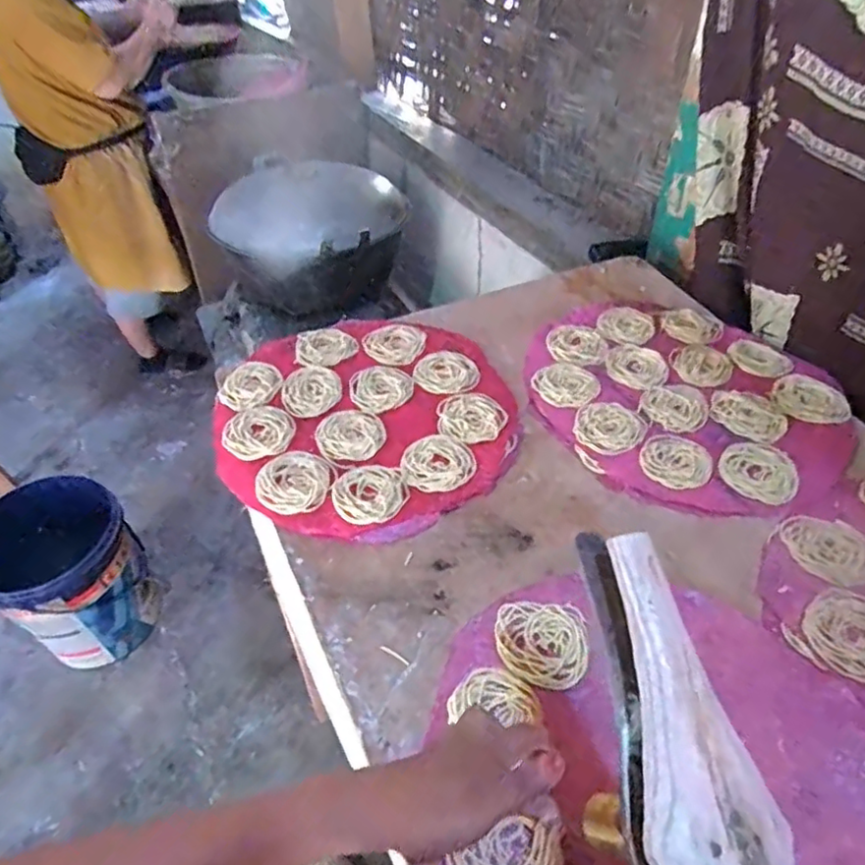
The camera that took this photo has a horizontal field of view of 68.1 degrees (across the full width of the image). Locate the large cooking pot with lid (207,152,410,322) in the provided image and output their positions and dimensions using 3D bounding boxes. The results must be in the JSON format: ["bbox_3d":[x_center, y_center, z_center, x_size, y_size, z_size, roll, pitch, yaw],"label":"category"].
[{"bbox_3d":[-0.281,-0.486,1.536,0.447,0.236,0.419,-6,44,-5],"label":"large cooking pot with lid"}]

